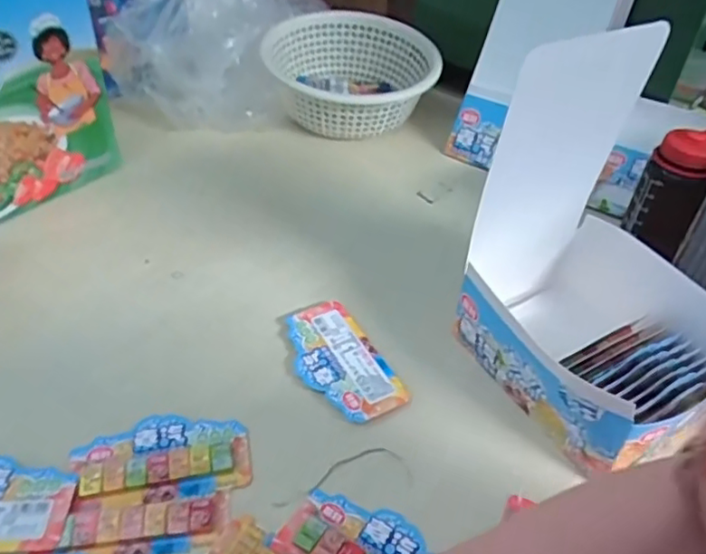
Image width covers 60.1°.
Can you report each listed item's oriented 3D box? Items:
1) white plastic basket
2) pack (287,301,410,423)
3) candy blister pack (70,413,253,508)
[{"bbox_3d":[0.000,-0.303,0.942,0.255,0.110,0.247,10,41,6],"label":"white plastic basket"},{"bbox_3d":[-0.015,0.081,0.594,0.075,0.011,0.146,-19,47,-24],"label":"pack"},{"bbox_3d":[-0.161,0.148,0.516,0.142,0.010,0.077,-6,43,-11],"label":"candy blister pack"}]

